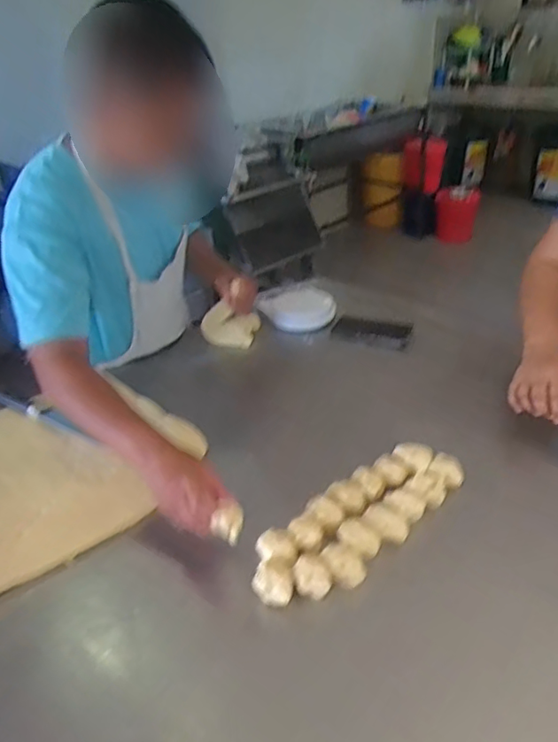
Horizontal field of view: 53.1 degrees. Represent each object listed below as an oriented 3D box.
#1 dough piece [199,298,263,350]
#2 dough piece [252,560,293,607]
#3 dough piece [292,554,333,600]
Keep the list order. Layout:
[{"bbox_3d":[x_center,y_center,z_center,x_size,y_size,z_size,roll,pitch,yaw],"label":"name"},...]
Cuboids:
[{"bbox_3d":[-0.102,-0.100,1.199,0.125,0.095,0.042,-10,32,-8],"label":"dough piece"},{"bbox_3d":[-0.008,0.261,0.678,0.045,0.034,0.049,-4,32,3],"label":"dough piece"},{"bbox_3d":[0.041,0.251,0.677,0.045,0.047,0.034,-8,32,-4],"label":"dough piece"}]

